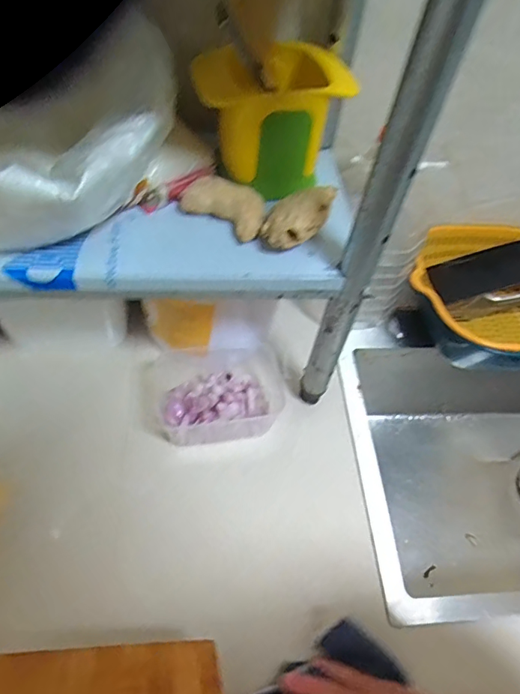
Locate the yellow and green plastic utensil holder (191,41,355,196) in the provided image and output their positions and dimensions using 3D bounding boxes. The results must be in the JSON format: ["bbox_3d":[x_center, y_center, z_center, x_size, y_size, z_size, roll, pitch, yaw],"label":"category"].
[{"bbox_3d":[0.016,-0.214,0.441,0.128,0.121,0.094,-34,62,-24],"label":"yellow and green plastic utensil holder"}]

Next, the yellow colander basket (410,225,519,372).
[{"bbox_3d":[0.313,-0.058,0.653,0.224,0.099,0.232,1,54,-2],"label":"yellow colander basket"}]

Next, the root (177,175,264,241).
[{"bbox_3d":[-0.031,-0.132,0.433,0.083,0.026,0.040,30,58,18],"label":"root"}]

